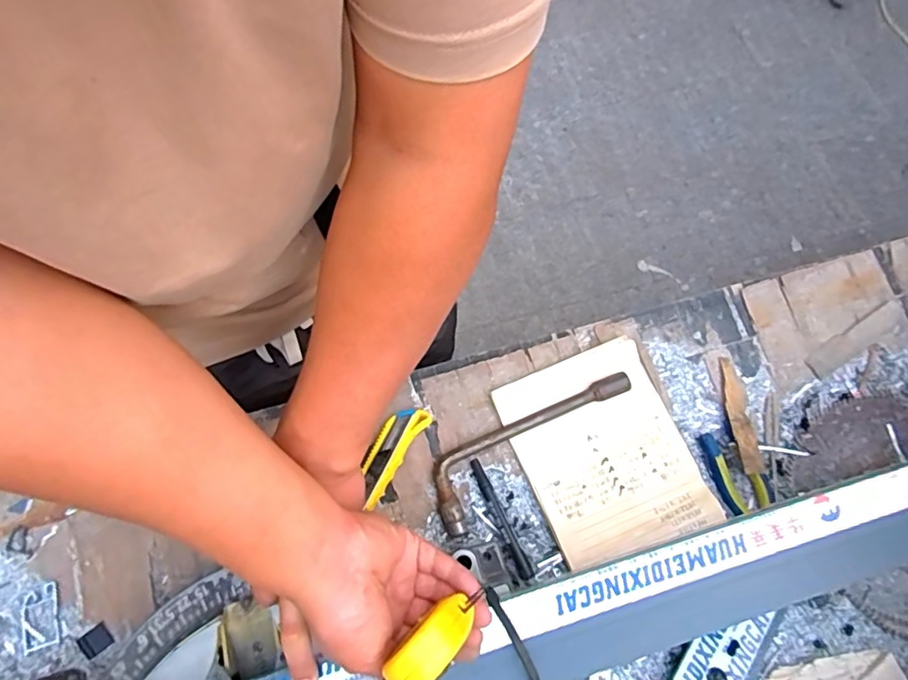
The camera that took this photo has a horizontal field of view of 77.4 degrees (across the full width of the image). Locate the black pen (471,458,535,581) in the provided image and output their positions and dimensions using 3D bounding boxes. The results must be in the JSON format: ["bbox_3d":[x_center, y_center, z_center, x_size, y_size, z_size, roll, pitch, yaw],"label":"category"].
[{"bbox_3d":[0.050,0.190,0.607,0.014,0.014,0.133,-23,70,-7],"label":"black pen"}]

